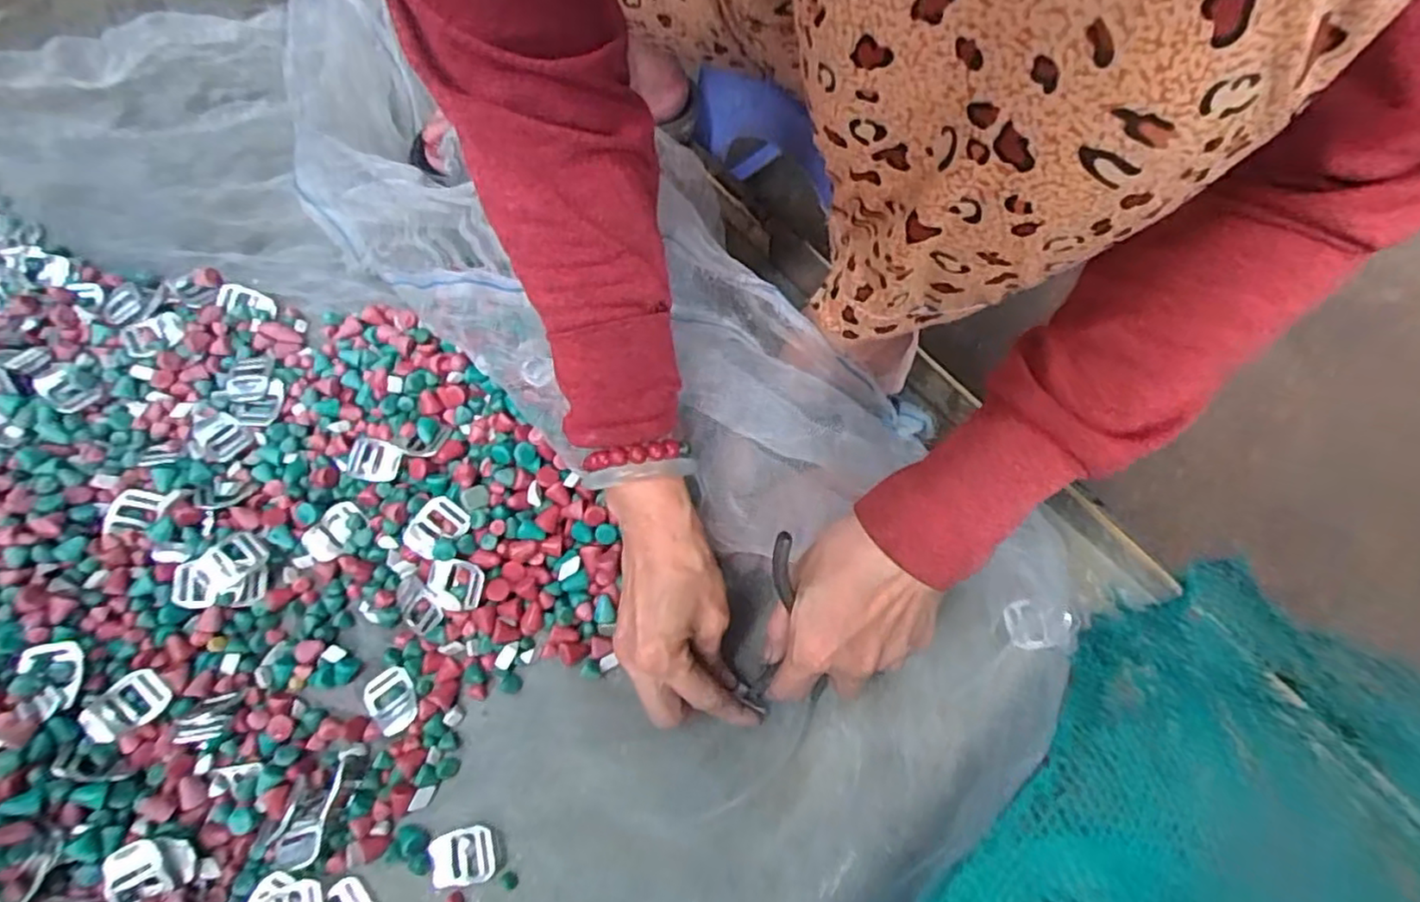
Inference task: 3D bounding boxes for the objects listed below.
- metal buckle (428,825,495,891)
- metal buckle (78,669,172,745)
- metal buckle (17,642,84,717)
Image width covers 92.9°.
[{"bbox_3d":[-0.141,0.230,0.381,0.037,0.004,0.029,-11,68,-3],"label":"metal buckle"},{"bbox_3d":[-0.342,0.151,0.395,0.027,0.004,0.041,48,60,-6],"label":"metal buckle"},{"bbox_3d":[-0.376,0.130,0.385,0.027,0.005,0.040,-2,69,-43],"label":"metal buckle"}]

